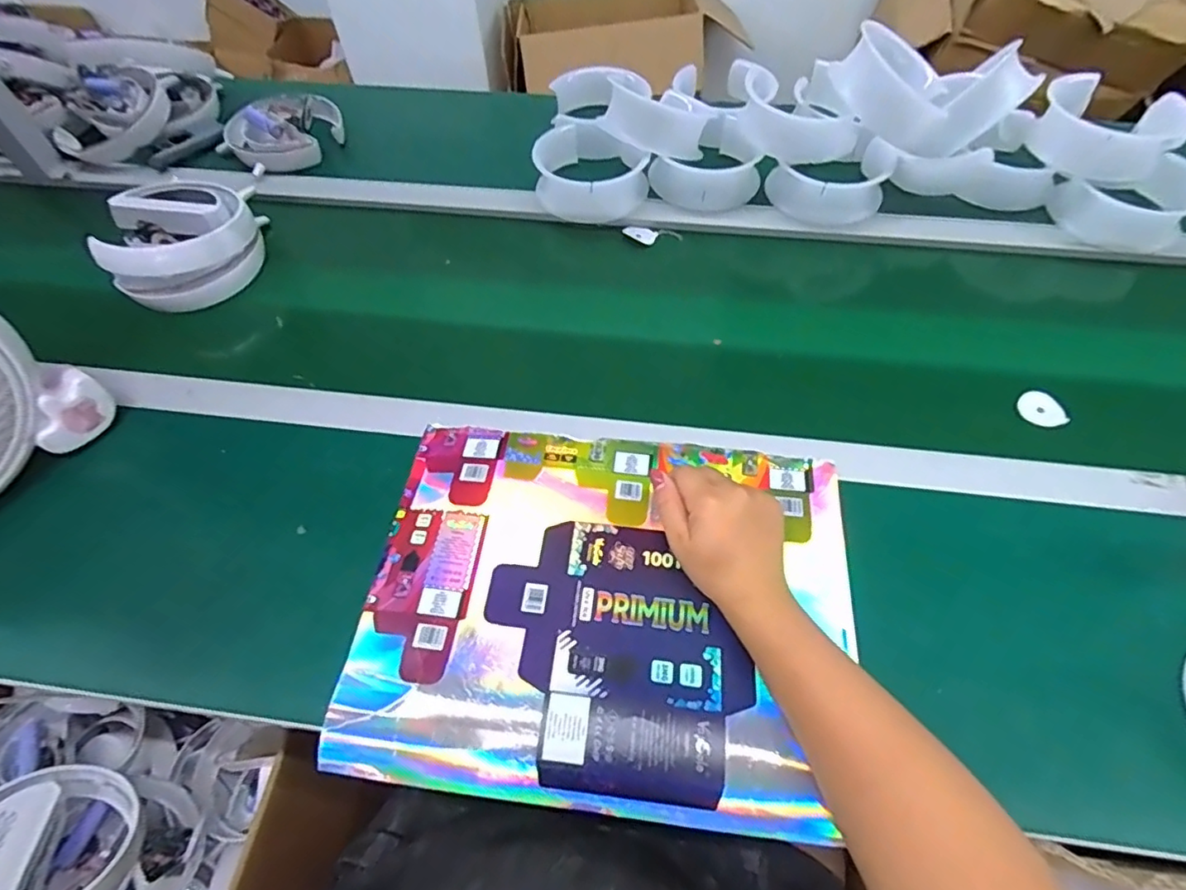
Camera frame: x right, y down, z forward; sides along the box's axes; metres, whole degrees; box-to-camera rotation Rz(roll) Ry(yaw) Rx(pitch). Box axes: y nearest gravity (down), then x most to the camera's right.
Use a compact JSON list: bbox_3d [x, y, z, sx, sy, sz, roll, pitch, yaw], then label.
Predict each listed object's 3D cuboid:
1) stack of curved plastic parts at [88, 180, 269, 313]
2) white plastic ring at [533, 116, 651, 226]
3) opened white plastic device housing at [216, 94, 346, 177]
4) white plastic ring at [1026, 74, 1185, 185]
[{"bbox_3d":[-0.475,-0.246,0.704,0.157,0.083,0.143,-18,58,-10],"label":"stack of curved plastic parts"},{"bbox_3d":[-0.002,-0.344,0.740,0.134,0.057,0.141,-3,56,0],"label":"white plastic ring"},{"bbox_3d":[-0.421,-0.427,0.806,0.121,0.048,0.145,34,64,22],"label":"opened white plastic device housing"},{"bbox_3d":[0.625,-0.386,0.716,0.131,0.073,0.143,-33,62,-19],"label":"white plastic ring"}]

